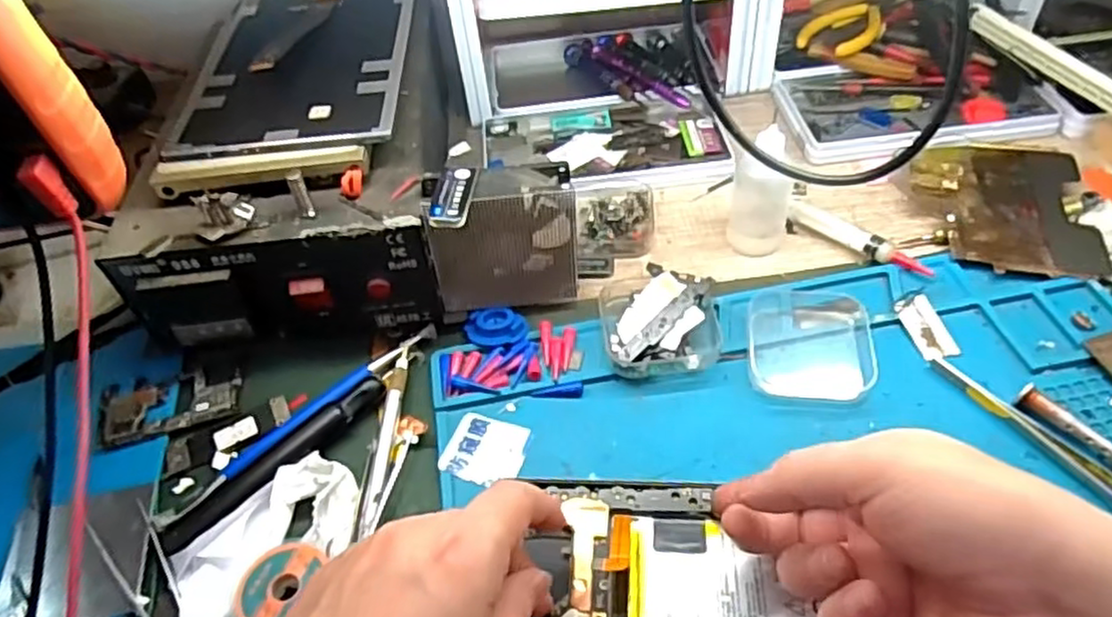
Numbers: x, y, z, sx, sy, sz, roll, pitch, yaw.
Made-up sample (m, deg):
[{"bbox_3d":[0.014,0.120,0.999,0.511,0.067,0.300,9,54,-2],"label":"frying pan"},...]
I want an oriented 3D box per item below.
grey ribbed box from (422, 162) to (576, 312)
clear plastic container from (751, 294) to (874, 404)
[{"bbox_3d":[-0.029,-0.040,0.406,0.081,0.083,0.031,-9,48,-1],"label":"grey ribbed box"},{"bbox_3d":[0.137,0.015,0.387,0.061,0.014,0.071,2,49,8],"label":"clear plastic container"}]

